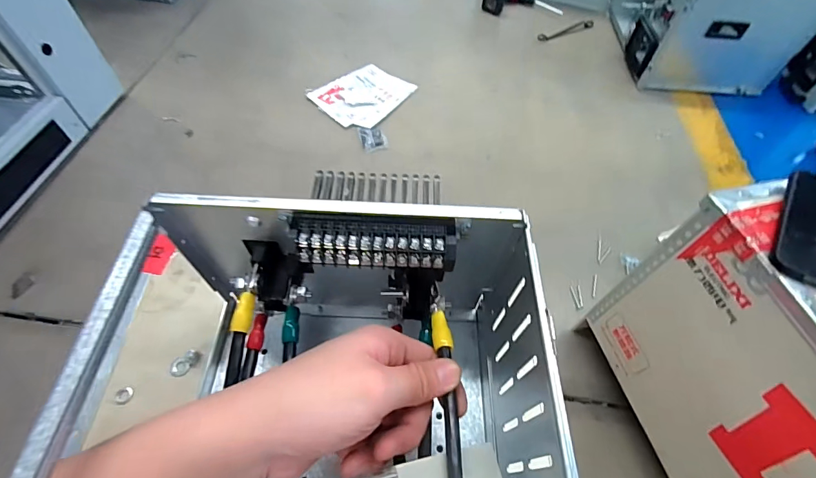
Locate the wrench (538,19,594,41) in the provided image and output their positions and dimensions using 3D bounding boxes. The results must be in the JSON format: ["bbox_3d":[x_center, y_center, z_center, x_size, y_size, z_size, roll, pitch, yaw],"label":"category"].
[{"bbox_3d":[0.642,-0.850,1.599,0.265,0.026,0.040,-20,60,-15],"label":"wrench"}]

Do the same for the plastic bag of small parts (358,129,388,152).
[{"bbox_3d":[-0.106,-0.306,1.190,0.071,0.009,0.100,-14,58,-12],"label":"plastic bag of small parts"}]

